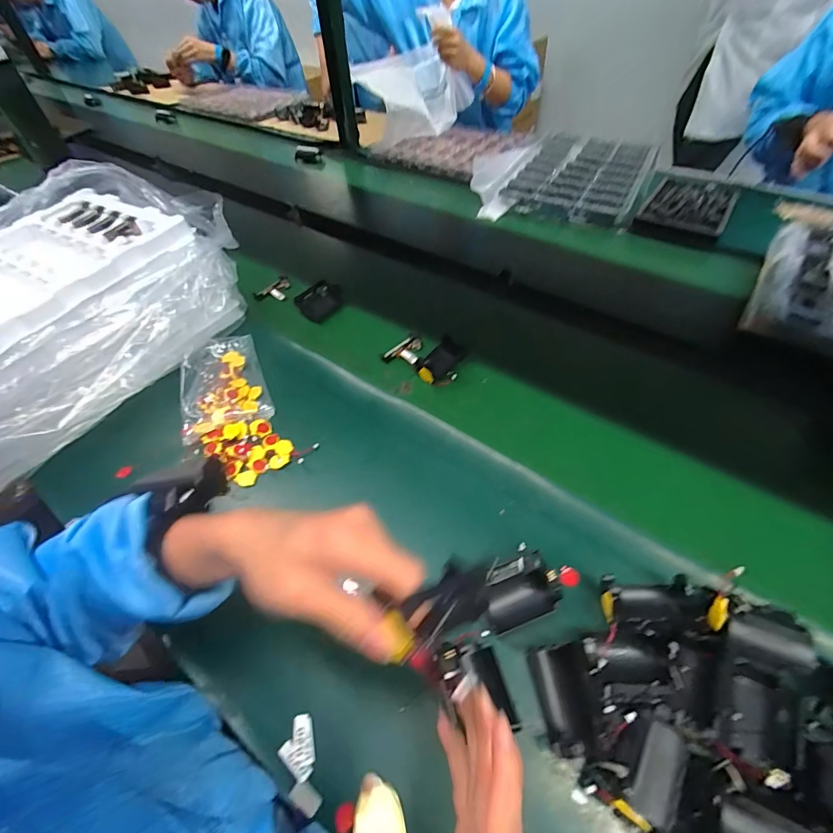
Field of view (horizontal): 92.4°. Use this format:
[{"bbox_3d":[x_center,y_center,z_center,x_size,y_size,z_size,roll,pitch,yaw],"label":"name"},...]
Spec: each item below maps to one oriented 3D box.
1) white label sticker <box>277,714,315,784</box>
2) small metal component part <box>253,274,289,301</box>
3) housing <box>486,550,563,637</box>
[{"bbox_3d":[-0.099,0.275,0.331,0.028,0.004,0.042,-14,53,-6],"label":"white label sticker"},{"bbox_3d":[-0.258,-0.226,0.721,0.069,0.022,0.034,-33,57,-18],"label":"small metal component part"},{"bbox_3d":[0.095,0.166,0.377,0.073,0.027,0.052,-20,54,-10],"label":"housing"}]

